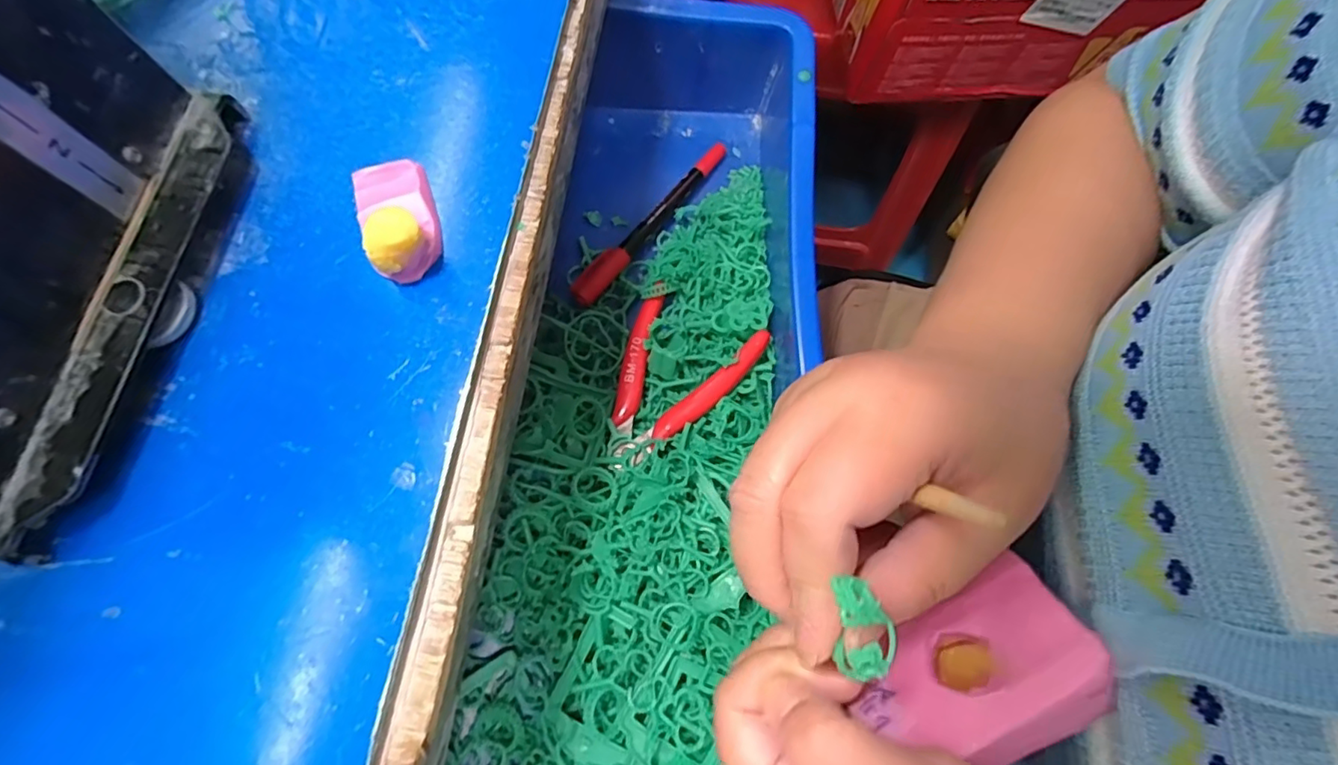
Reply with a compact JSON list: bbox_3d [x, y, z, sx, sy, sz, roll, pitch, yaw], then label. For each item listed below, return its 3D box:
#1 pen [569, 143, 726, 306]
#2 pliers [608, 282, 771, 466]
[{"bbox_3d":[-0.010,-0.099,0.353,0.015,0.010,0.136,39,76,10],"label":"pen"},{"bbox_3d":[-0.001,0.001,0.324,0.071,0.013,0.102,30,75,8],"label":"pliers"}]

